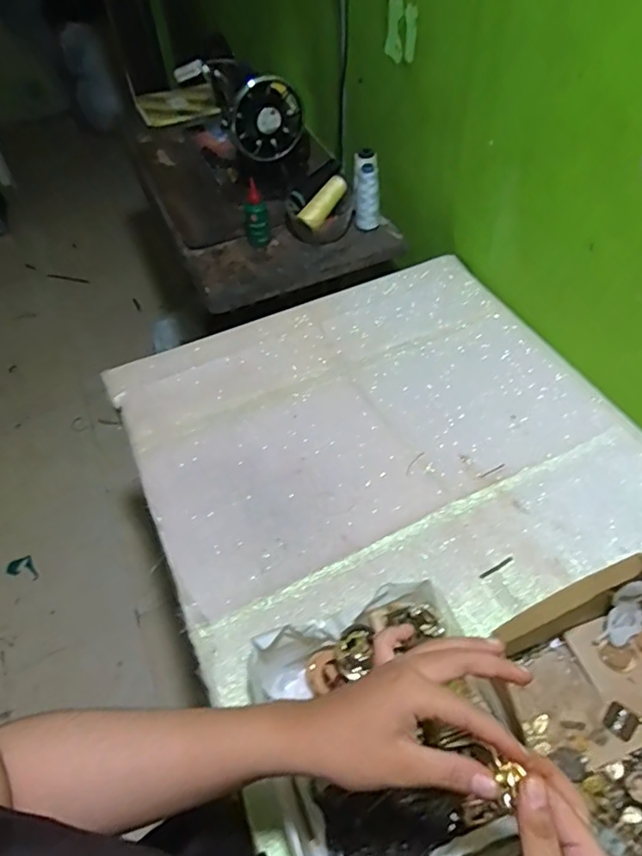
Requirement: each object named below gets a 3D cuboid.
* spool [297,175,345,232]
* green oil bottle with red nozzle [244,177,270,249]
[{"bbox_3d":[0.007,-0.406,1.003,0.033,0.036,0.106,40,90,31],"label":"spool"},{"bbox_3d":[-0.117,-0.378,0.999,0.044,0.113,0.034,-11,51,-4],"label":"green oil bottle with red nozzle"}]

